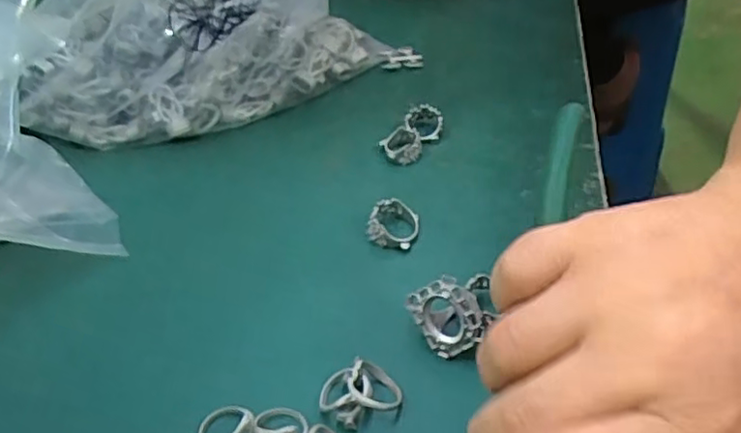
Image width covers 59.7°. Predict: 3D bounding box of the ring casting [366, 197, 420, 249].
[{"bbox_3d":[0.012,0.003,0.330,0.024,0.013,0.025,14,45,14],"label":"ring casting"}]

